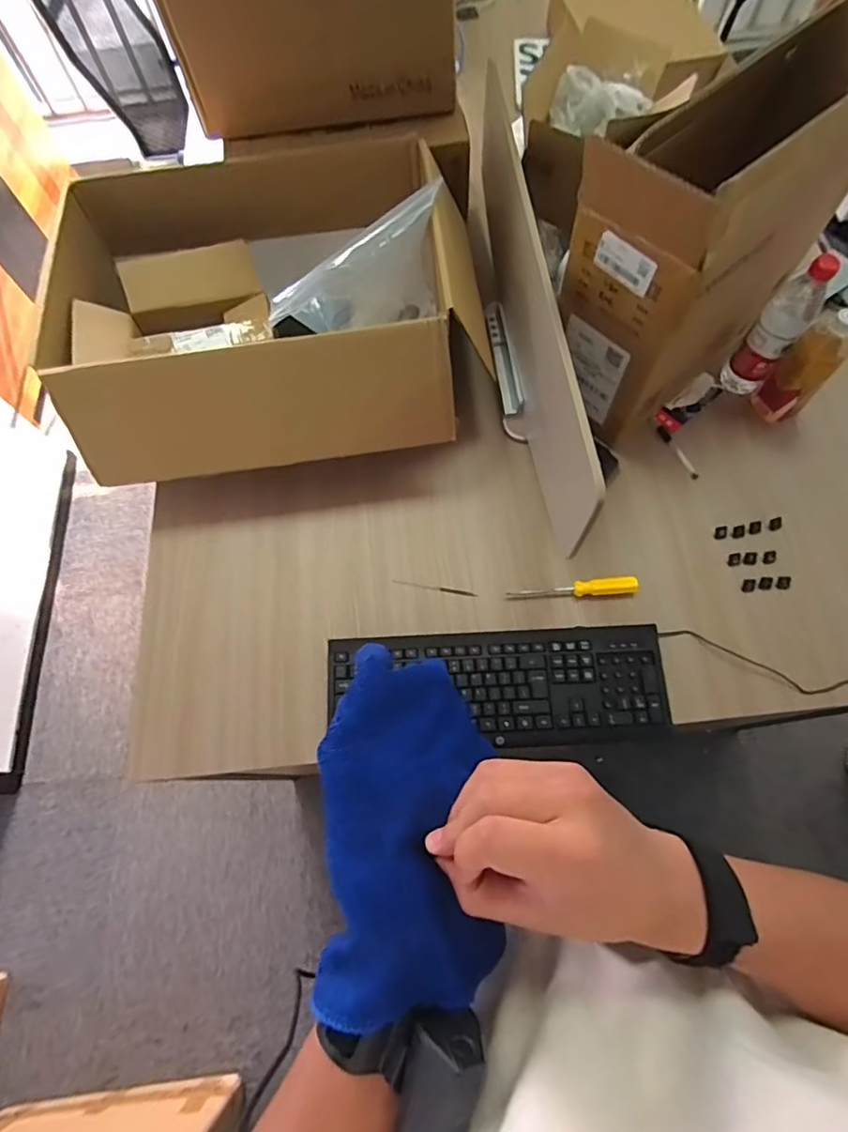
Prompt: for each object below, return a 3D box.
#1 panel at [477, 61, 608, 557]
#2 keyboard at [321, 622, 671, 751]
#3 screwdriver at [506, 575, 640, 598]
[{"bbox_3d":[0.153,-0.395,0.824,0.030,0.258,0.801,-8,69,0],"label":"panel"},{"bbox_3d":[0.097,0.153,0.730,0.441,0.034,0.146,-3,69,2],"label":"keyboard"},{"bbox_3d":[0.213,0.034,0.780,0.181,0.019,0.024,-5,69,1],"label":"screwdriver"}]

